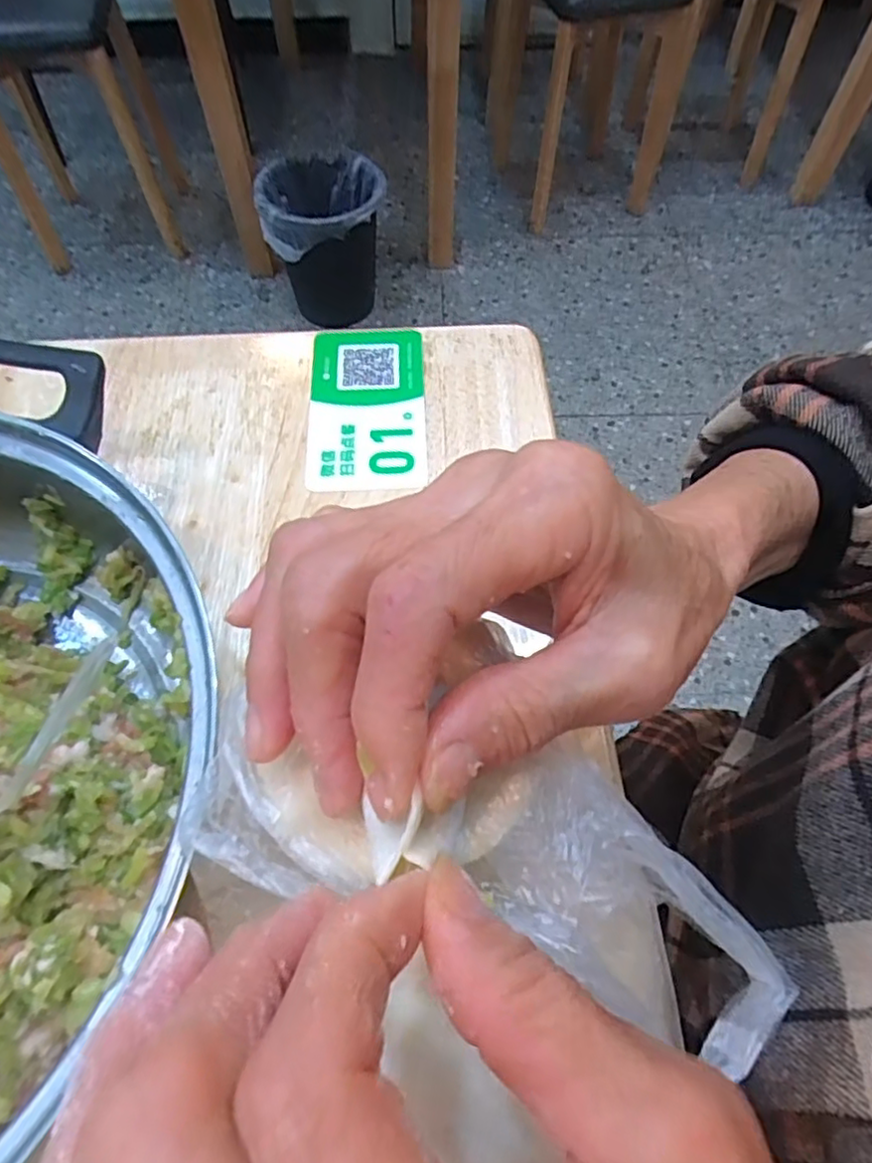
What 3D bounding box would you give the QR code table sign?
[{"bbox_3d":[-0.036,-0.094,0.338,0.060,0.004,0.109,-2,64,-1],"label":"QR code table sign"}]

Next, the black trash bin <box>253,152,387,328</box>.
[{"bbox_3d":[-0.226,-0.726,1.365,0.244,0.257,0.270,-3,64,-1],"label":"black trash bin"}]

